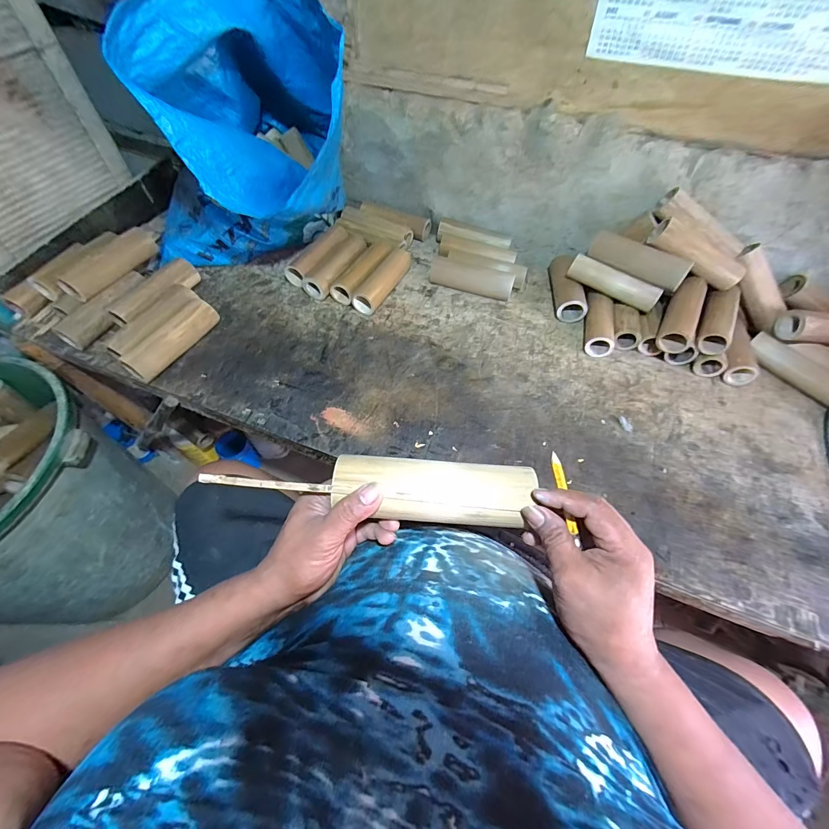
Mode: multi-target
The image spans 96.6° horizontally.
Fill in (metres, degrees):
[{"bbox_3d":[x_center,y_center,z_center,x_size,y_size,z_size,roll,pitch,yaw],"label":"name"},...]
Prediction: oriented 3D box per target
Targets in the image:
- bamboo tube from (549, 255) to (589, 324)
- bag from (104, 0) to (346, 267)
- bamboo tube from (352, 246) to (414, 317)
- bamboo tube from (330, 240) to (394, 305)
[{"bbox_3d":[0.339,-0.291,0.815,0.061,0.062,0.186,4,55,1],"label":"bamboo tube"},{"bbox_3d":[-0.320,-0.487,0.689,0.383,0.446,0.393,-31,61,-21],"label":"bag"},{"bbox_3d":[-0.063,-0.290,0.801,0.052,0.051,0.184,27,59,16],"label":"bamboo tube"},{"bbox_3d":[-0.108,-0.307,0.798,0.053,0.049,0.170,26,58,15],"label":"bamboo tube"}]

